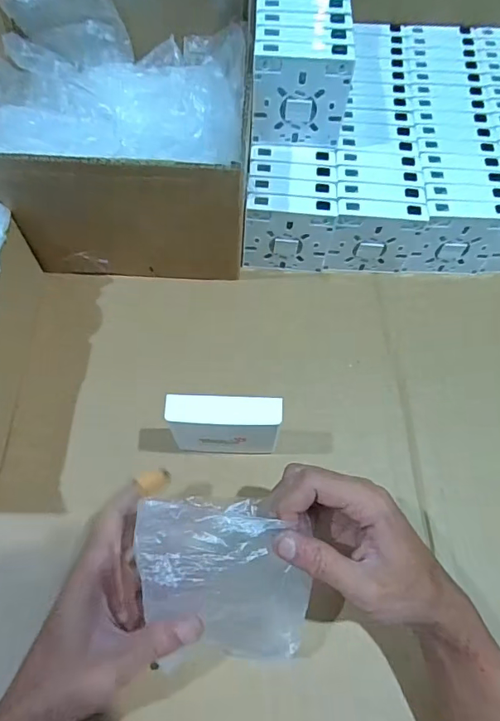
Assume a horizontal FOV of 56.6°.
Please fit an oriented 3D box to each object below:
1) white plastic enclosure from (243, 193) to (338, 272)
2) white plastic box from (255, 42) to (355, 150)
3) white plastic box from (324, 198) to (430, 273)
[{"bbox_3d":[0.038,-0.127,0.471,0.085,0.083,0.024,2,62,2],"label":"white plastic enclosure"},{"bbox_3d":[0.046,-0.243,0.430,0.086,0.089,0.021,1,66,-3],"label":"white plastic box"},{"bbox_3d":[0.125,-0.124,0.473,0.087,0.084,0.023,1,62,1],"label":"white plastic box"}]

